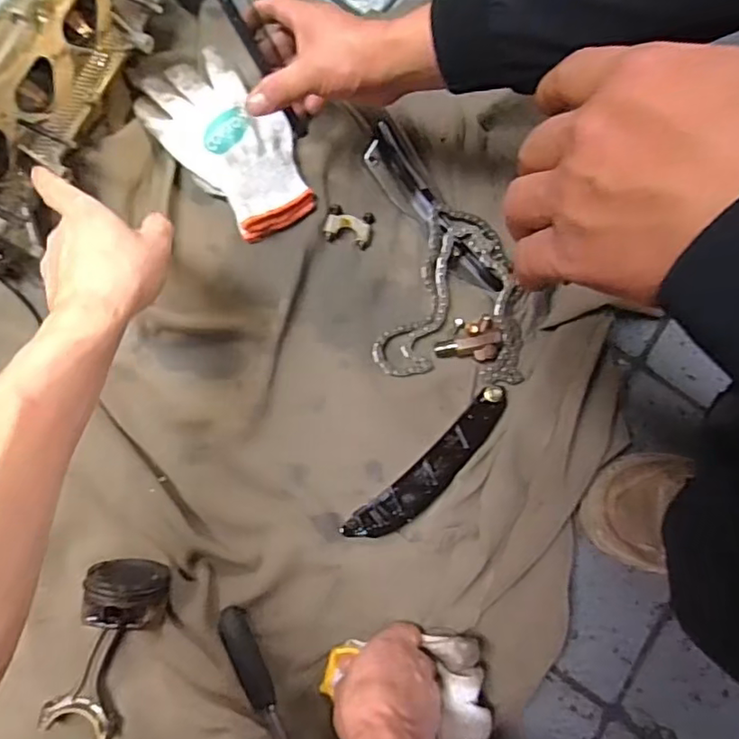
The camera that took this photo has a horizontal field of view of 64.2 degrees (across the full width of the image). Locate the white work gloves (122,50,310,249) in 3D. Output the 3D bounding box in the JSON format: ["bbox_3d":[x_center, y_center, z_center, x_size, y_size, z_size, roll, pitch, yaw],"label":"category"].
[{"bbox_3d":[-0.142,-0.241,0.605,0.119,0.032,0.211,-43,85,-11],"label":"white work gloves"}]

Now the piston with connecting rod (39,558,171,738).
[{"bbox_3d":[-0.231,0.244,0.514,0.072,0.064,0.154,20,77,-2],"label":"piston with connecting rod"}]

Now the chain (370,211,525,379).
[{"bbox_3d":[0.089,-0.077,0.624,0.151,0.025,0.172,5,78,-3],"label":"chain"}]

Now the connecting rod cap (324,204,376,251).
[{"bbox_3d":[-0.021,-0.155,0.633,0.051,0.011,0.041,12,78,-2],"label":"connecting rod cap"}]

